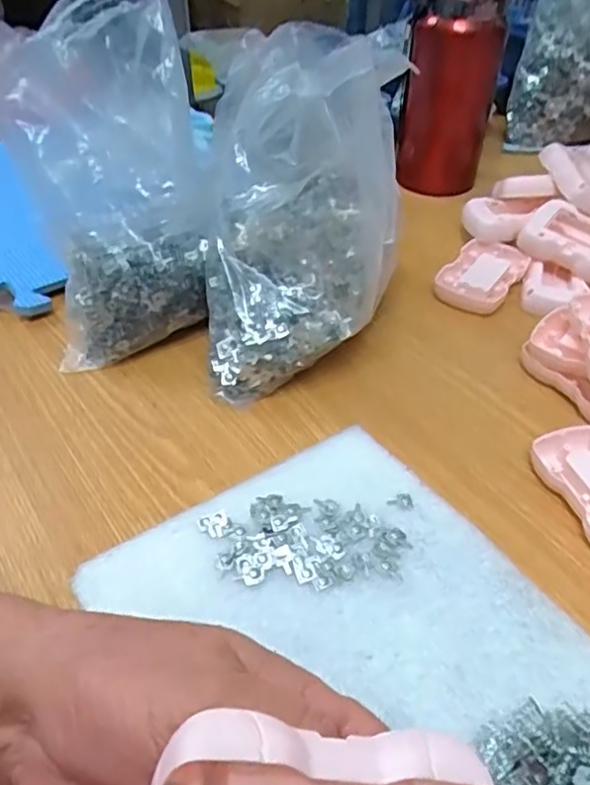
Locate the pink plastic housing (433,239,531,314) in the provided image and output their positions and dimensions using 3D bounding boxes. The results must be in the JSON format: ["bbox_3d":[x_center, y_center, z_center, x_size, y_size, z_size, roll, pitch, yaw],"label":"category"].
[{"bbox_3d":[0.153,-0.098,0.506,0.053,0.012,0.085,28,52,26],"label":"pink plastic housing"}]

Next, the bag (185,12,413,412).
[{"bbox_3d":[0.004,-0.113,0.395,0.115,0.185,0.155,4,45,5],"label":"bag"}]

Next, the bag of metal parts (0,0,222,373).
[{"bbox_3d":[-0.116,-0.133,0.406,0.118,0.185,0.115,-13,46,-12],"label":"bag of metal parts"}]

